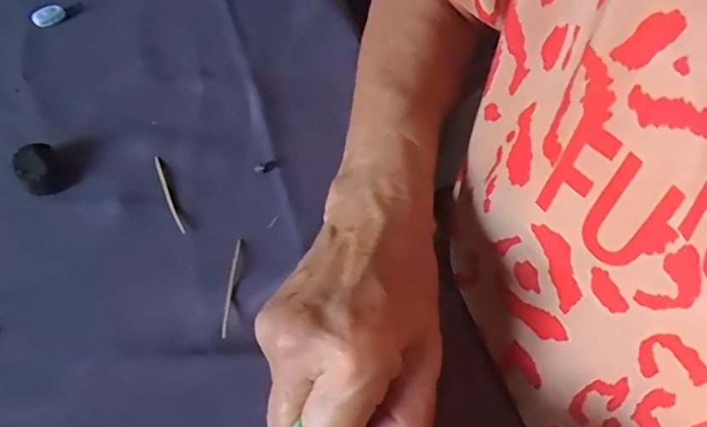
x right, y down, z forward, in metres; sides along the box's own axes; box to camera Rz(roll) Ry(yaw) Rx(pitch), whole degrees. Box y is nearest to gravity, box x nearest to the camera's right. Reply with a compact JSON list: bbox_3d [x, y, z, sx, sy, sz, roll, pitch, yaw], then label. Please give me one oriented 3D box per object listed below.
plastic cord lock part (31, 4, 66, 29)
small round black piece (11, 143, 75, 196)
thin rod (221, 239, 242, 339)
[{"bbox_3d":[-0.228,-0.148,0.411,0.023,0.010,0.011,-36,63,-24],"label":"plastic cord lock part"},{"bbox_3d":[-0.181,-0.025,0.317,0.024,0.014,0.031,-38,64,-25],"label":"small round black piece"},{"bbox_3d":[-0.064,0.036,0.286,0.004,0.004,0.058,2,55,0],"label":"thin rod"}]

